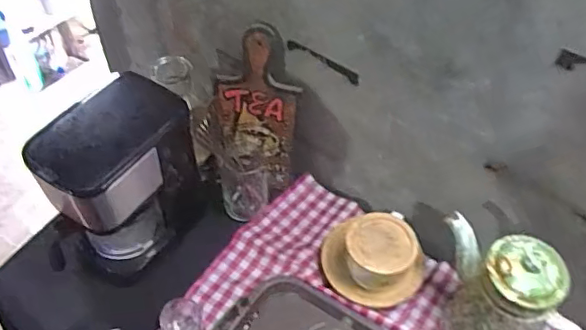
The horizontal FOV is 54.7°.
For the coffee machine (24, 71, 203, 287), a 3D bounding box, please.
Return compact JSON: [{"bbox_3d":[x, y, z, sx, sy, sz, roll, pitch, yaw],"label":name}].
[{"bbox_3d":[-0.238,0.034,0.808,0.123,0.264,0.187,31,57,21],"label":"coffee machine"}]

